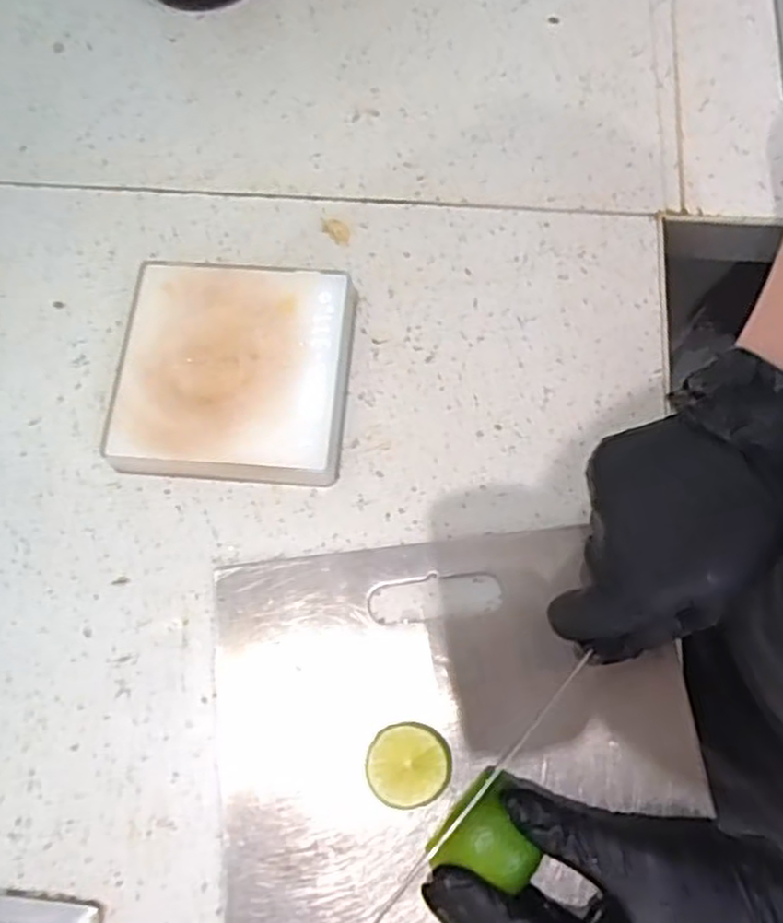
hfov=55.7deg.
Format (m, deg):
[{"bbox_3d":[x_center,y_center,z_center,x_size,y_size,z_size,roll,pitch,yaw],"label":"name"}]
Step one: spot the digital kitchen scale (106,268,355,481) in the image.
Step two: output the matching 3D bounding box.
[{"bbox_3d":[-0.089,-0.053,0.423,0.126,0.024,0.126,2,71,1],"label":"digital kitchen scale"}]

